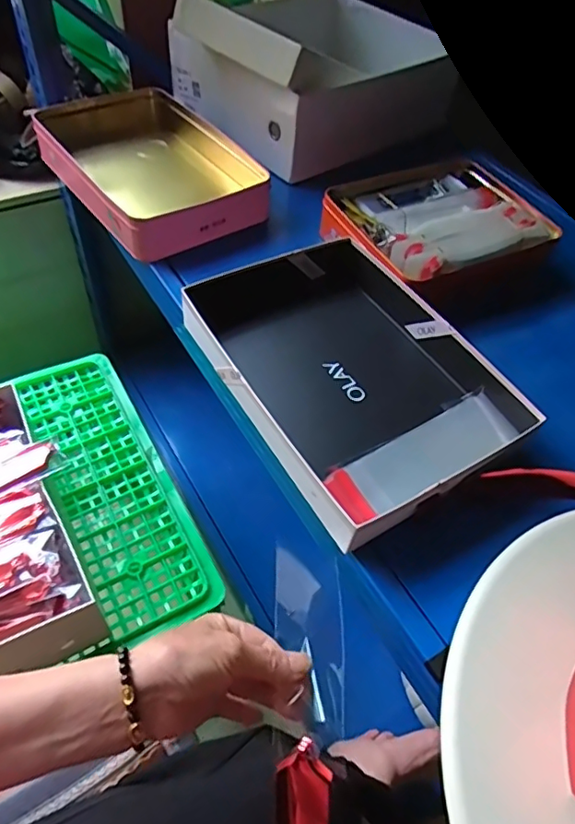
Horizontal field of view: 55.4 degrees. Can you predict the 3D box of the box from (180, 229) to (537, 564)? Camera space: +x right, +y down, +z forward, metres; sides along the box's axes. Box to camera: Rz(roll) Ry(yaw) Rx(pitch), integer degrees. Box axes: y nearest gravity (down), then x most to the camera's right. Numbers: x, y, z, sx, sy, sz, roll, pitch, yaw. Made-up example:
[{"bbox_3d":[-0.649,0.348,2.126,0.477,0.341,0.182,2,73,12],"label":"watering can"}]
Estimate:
[{"bbox_3d":[0.061,-0.045,0.546,0.244,0.051,0.307,-28,60,-24],"label":"box"}]

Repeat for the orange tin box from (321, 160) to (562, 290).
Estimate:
[{"bbox_3d":[0.193,-0.235,0.691,0.266,0.062,0.223,-22,58,-20],"label":"orange tin box"}]

